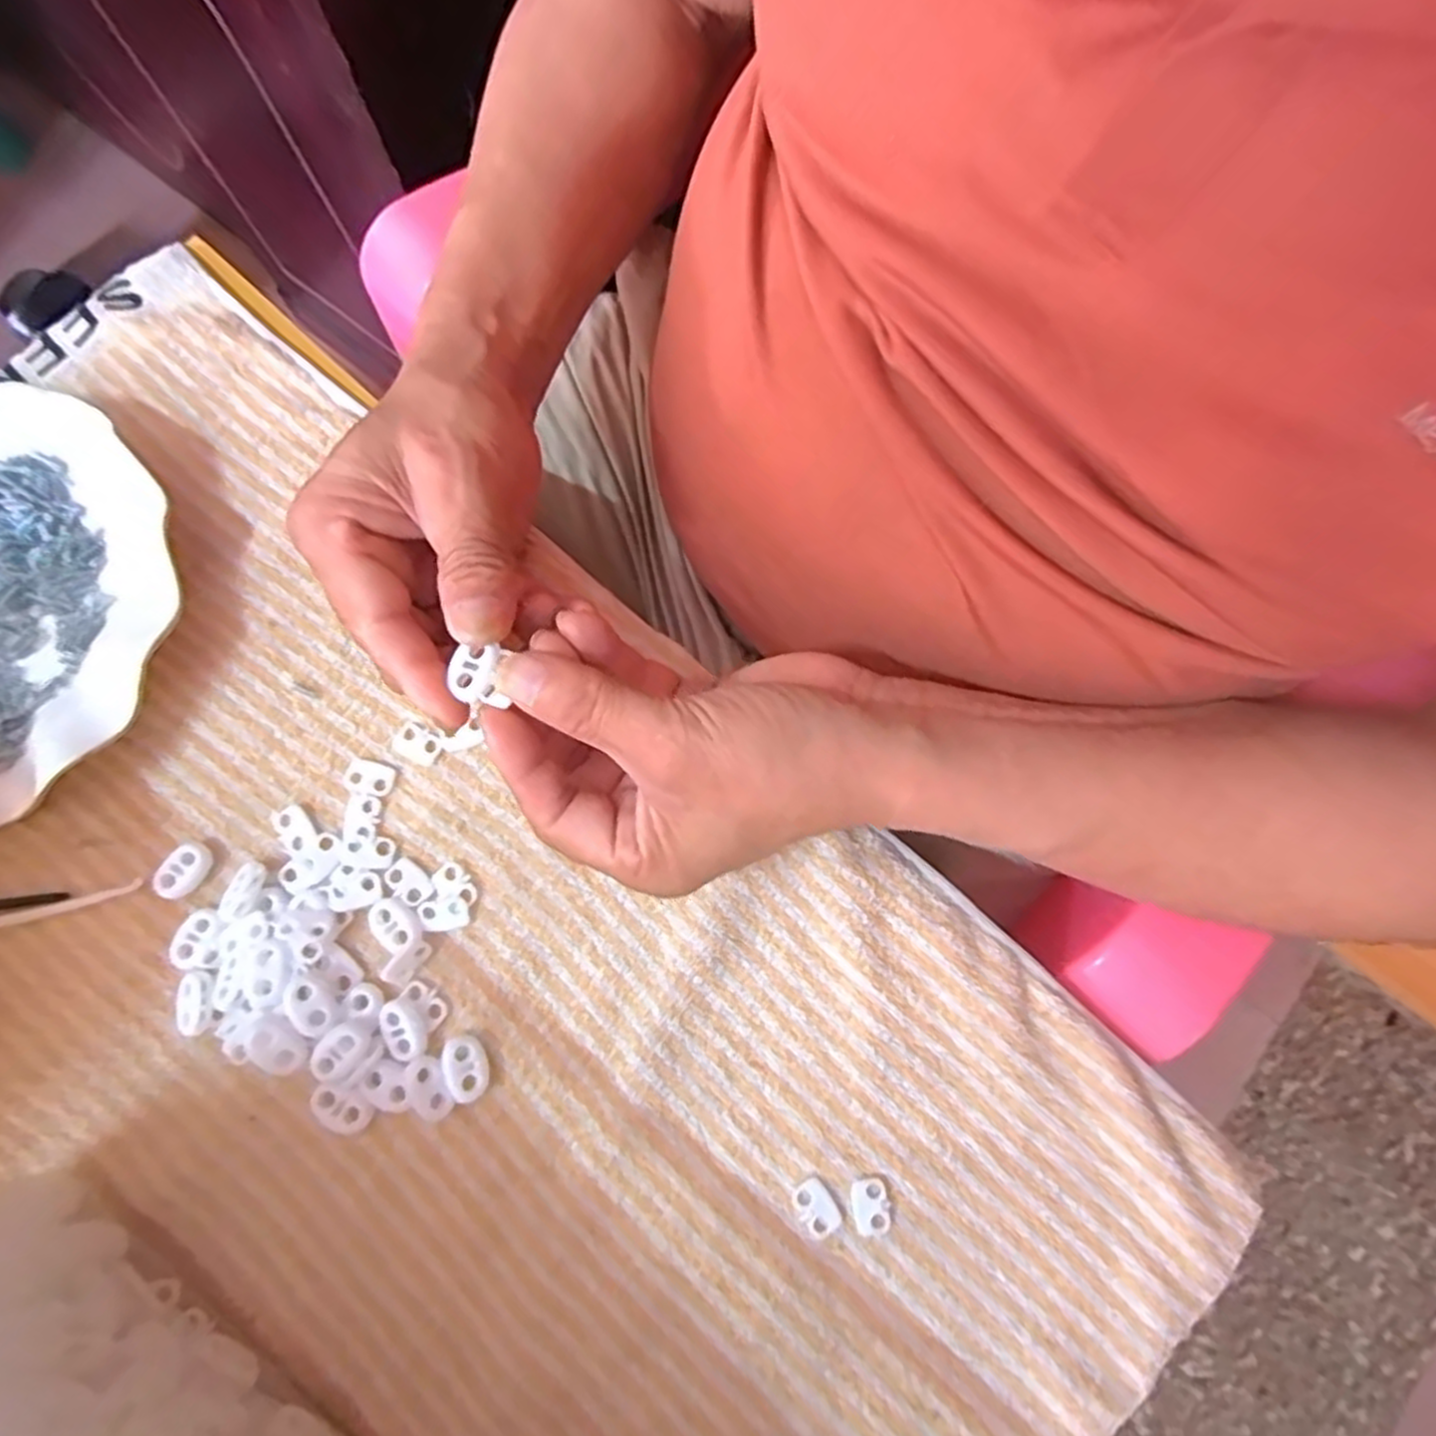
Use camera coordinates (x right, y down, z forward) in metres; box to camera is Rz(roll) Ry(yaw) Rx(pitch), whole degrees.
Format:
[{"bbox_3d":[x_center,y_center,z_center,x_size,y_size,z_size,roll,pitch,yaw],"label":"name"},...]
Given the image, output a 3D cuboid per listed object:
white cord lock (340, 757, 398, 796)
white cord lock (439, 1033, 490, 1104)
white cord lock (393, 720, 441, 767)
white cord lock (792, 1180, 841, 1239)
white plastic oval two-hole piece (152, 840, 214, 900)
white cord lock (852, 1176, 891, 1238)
[{"bbox_3d":[-0.137,0.023,0.306,0.020,0.004,0.013,17,78,3],"label":"white cord lock"},{"bbox_3d":[-0.091,0.125,0.280,0.016,0.004,0.022,-24,77,-23],"label":"white cord lock"},{"bbox_3d":[-0.119,0.010,0.309,0.019,0.004,0.014,28,79,5],"label":"white cord lock"},{"bbox_3d":[0.035,0.173,0.275,0.012,0.004,0.018,-32,80,-7],"label":"white cord lock"},{"bbox_3d":[-0.202,0.058,0.296,0.014,0.008,0.021,30,79,6],"label":"white plastic oval two-hole piece"},{"bbox_3d":[0.054,0.172,0.275,0.013,0.004,0.018,-14,78,-4],"label":"white cord lock"}]

